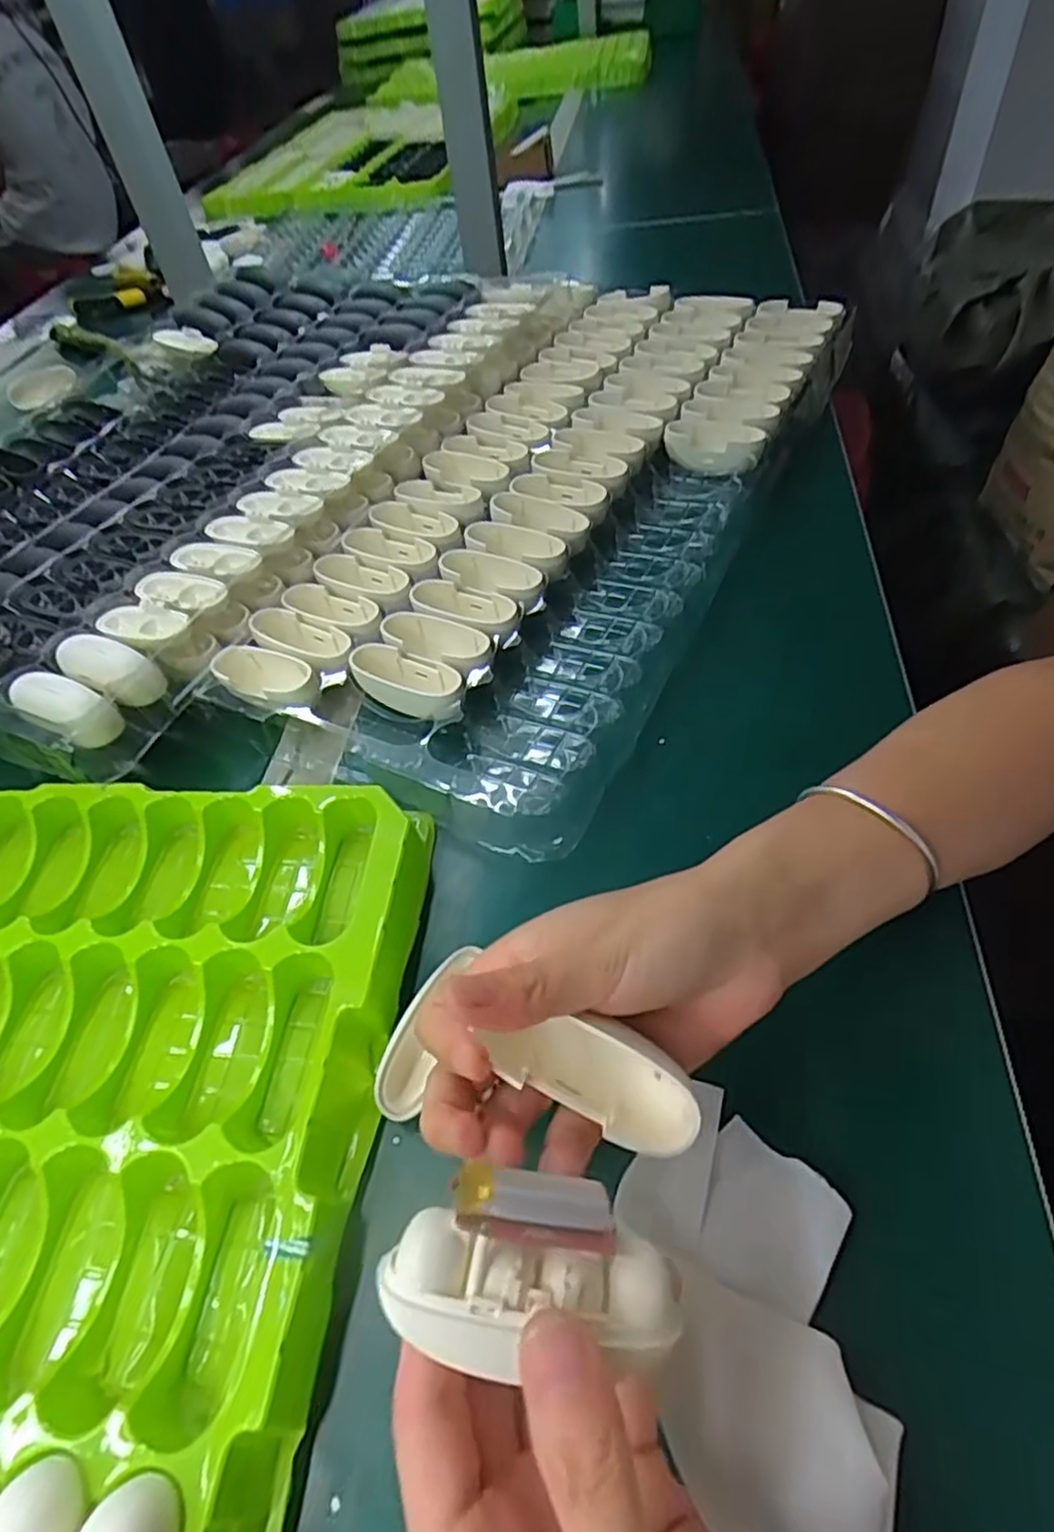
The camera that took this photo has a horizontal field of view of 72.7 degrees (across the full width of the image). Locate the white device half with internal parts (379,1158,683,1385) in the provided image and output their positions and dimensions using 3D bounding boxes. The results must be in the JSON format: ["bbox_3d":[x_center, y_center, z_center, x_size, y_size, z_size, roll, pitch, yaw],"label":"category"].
[{"bbox_3d":[0.001,0.109,0.156,0.062,0.017,0.035,3,52,7],"label":"white device half with internal parts"}]

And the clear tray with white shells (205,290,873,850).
[{"bbox_3d":[0.041,-0.209,0.509,0.236,0.031,0.548,18,56,21],"label":"clear tray with white shells"}]

